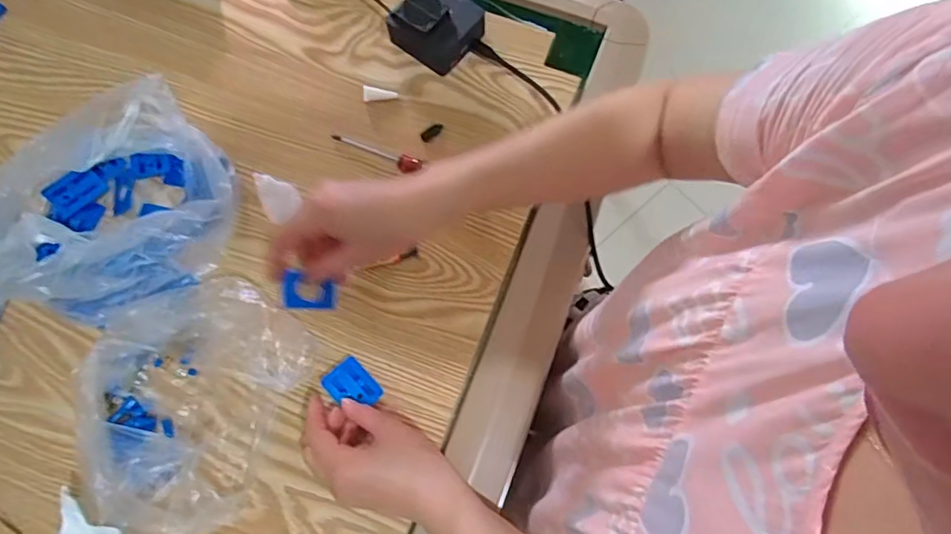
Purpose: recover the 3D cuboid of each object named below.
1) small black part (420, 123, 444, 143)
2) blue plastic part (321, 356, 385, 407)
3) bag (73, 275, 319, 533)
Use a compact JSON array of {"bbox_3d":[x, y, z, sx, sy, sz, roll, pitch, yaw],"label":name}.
[{"bbox_3d":[-0.043,-0.133,0.538,0.025,0.004,0.012,-42,77,-11],"label":"small black part"},{"bbox_3d":[-0.105,0.100,0.460,0.034,0.010,0.051,-38,67,-21],"label":"blue plastic part"},{"bbox_3d":[-0.237,0.101,0.436,0.149,0.064,0.187,21,74,7],"label":"bag"}]

